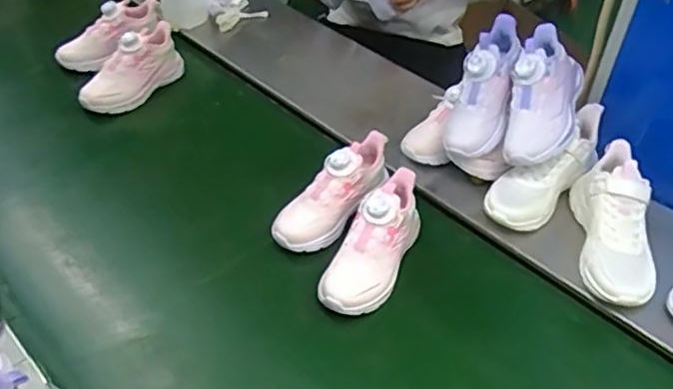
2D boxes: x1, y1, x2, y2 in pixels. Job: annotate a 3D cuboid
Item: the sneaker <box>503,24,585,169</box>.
[{"bbox_3d":[0.300,-0.138,0.897,0.112,0.207,0.082,14,0,3],"label":"sneaker"}]

